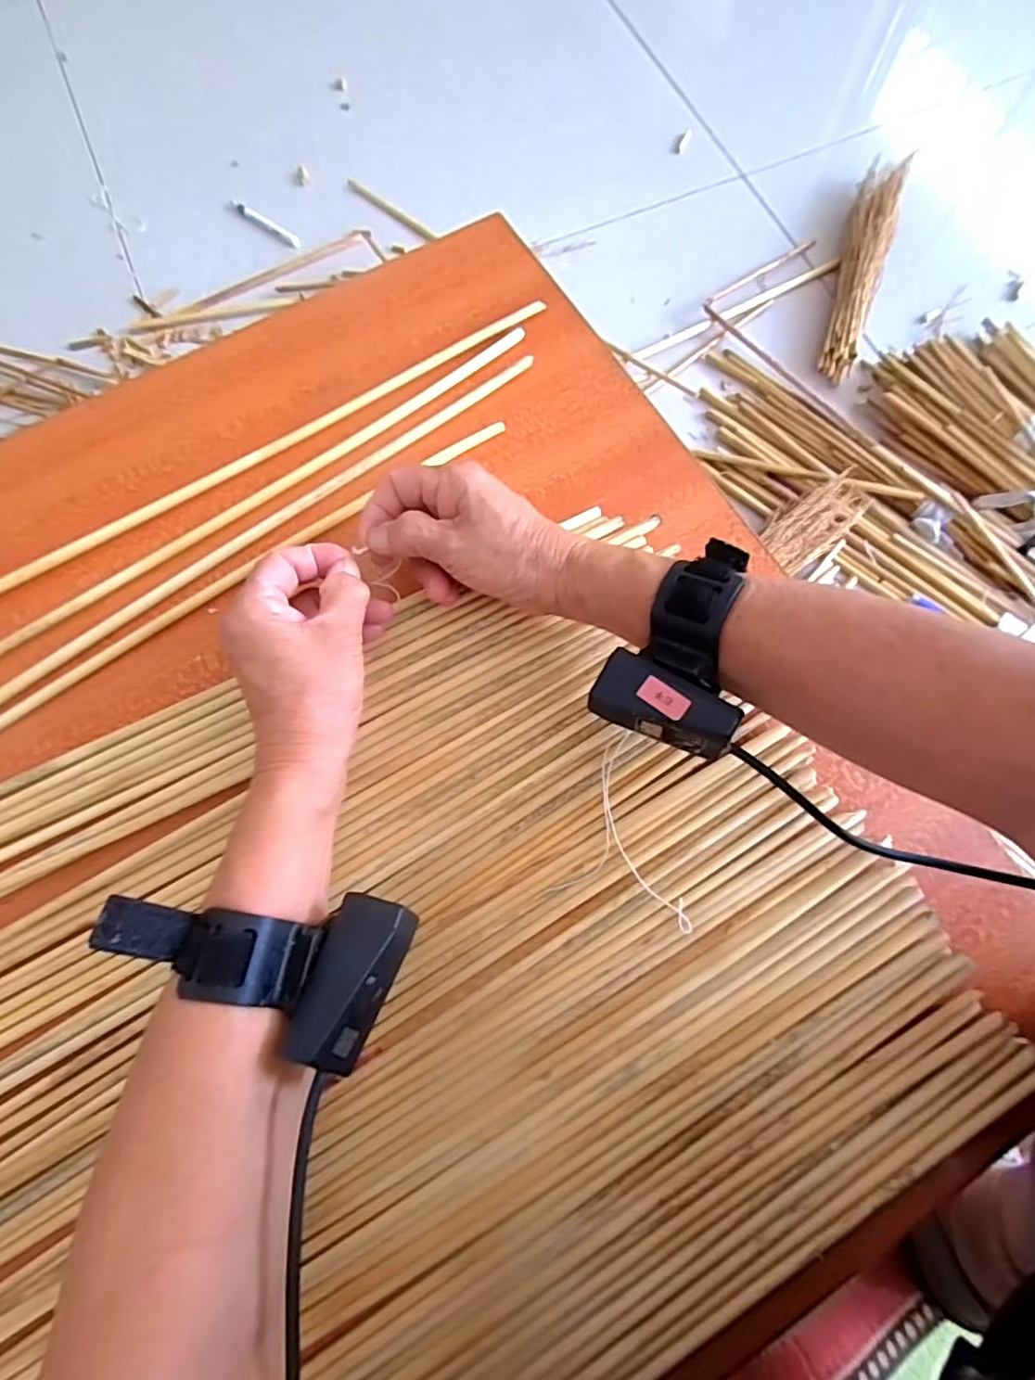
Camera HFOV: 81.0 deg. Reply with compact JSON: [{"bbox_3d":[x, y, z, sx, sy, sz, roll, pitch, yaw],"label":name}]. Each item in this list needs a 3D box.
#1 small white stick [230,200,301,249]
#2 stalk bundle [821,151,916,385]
[{"bbox_3d":[-0.339,-0.624,0.812,0.120,0.011,0.016,35,78,8],"label":"small white stick"},{"bbox_3d":[0.430,-0.530,0.753,0.057,0.048,0.319,17,75,5],"label":"stalk bundle"}]

